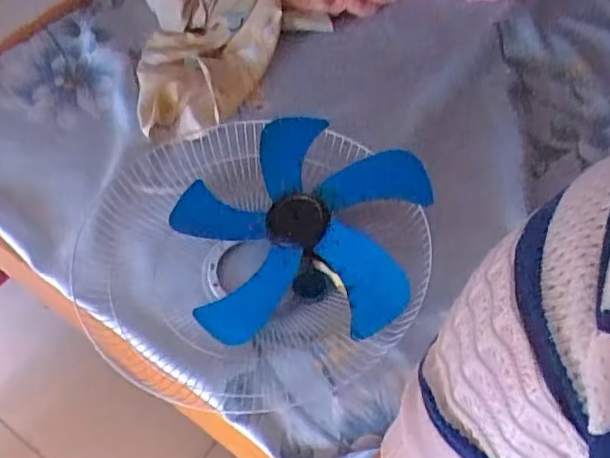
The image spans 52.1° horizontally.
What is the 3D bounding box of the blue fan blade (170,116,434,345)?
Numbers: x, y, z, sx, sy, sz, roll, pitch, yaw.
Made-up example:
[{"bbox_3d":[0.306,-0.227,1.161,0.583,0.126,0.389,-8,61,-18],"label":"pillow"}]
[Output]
[{"bbox_3d":[-0.007,-0.012,0.800,0.330,0.070,0.306,-1,53,3],"label":"blue fan blade"}]

